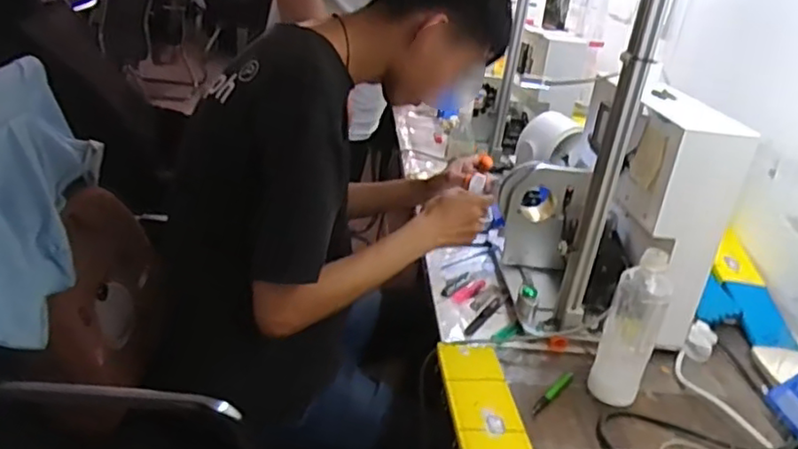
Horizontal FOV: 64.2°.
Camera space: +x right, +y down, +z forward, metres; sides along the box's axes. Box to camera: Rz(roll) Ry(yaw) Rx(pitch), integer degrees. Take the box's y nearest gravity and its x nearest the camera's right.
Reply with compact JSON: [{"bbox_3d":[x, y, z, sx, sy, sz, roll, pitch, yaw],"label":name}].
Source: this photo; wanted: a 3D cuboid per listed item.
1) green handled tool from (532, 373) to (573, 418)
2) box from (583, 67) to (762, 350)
[{"bbox_3d":[0.201,0.219,0.830,0.012,0.009,0.119,24,28,32],"label":"green handled tool"},{"bbox_3d":[0.384,-0.046,1.007,0.128,0.312,0.325,8,24,0],"label":"box"}]

